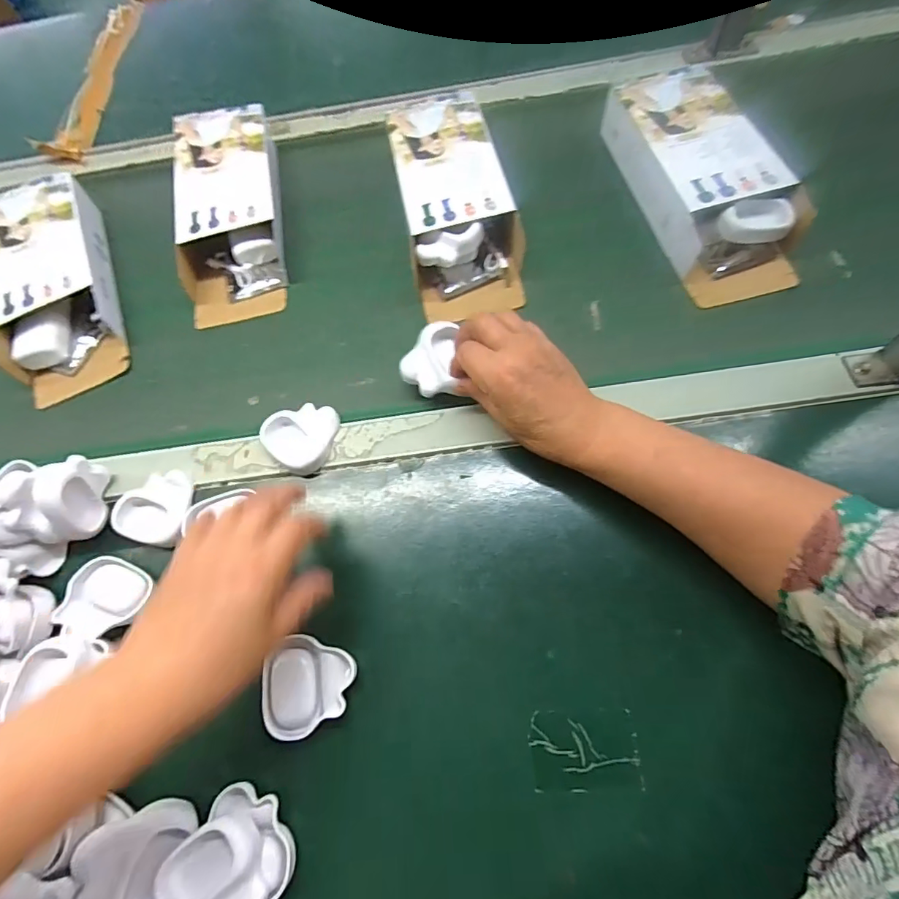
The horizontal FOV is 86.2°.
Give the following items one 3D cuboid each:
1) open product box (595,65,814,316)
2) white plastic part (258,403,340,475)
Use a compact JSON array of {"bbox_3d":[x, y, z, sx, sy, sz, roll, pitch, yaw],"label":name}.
[{"bbox_3d":[0.234,-0.251,0.442,0.103,0.063,0.242,-18,77,-8],"label":"open product box"},{"bbox_3d":[-0.130,-0.013,0.411,0.061,0.015,0.062,0,63,1],"label":"white plastic part"}]

